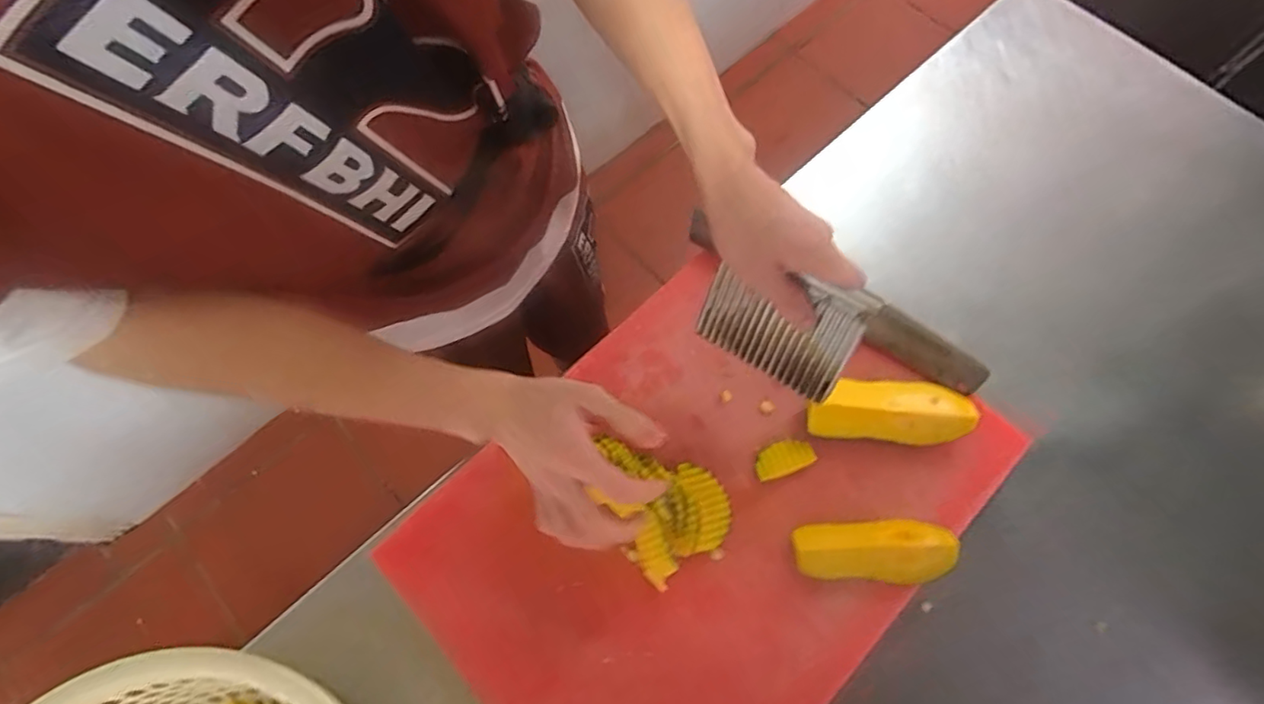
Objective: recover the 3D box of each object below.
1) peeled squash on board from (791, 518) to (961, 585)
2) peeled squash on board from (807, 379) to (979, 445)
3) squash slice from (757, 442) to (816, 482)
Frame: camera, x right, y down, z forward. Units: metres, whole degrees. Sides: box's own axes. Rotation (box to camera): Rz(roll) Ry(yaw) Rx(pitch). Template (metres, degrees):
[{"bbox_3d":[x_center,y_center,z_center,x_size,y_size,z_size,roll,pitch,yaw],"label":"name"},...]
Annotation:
[{"bbox_3d":[0.202,0.167,0.488,0.130,0.026,0.050,0,70,1],"label":"peeled squash on board"},{"bbox_3d":[0.230,0.053,0.521,0.137,0.036,0.053,1,70,1],"label":"peeled squash on board"},{"bbox_3d":[0.136,0.094,0.521,0.054,0.008,0.029,-19,71,-6],"label":"squash slice"}]

